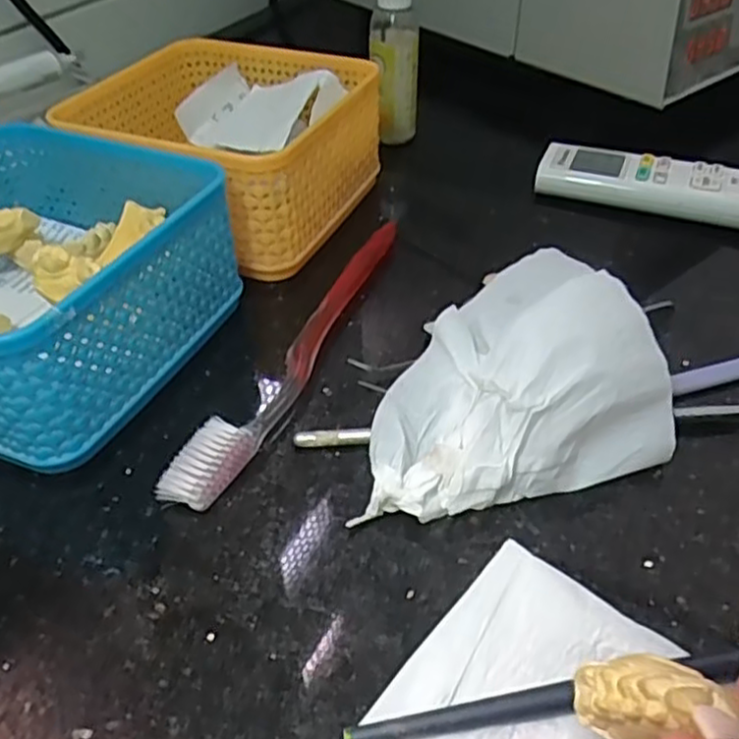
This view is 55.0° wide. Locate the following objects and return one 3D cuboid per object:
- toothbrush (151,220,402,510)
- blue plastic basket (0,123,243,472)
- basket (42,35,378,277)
[{"bbox_3d":[-0.024,-0.011,0.300,0.019,0.013,0.186,16,43,19],"label":"toothbrush"},{"bbox_3d":[-0.138,-0.037,0.291,0.128,0.067,0.127,15,43,18],"label":"blue plastic basket"},{"bbox_3d":[-0.073,-0.114,0.374,0.131,0.066,0.131,16,43,19],"label":"basket"}]

